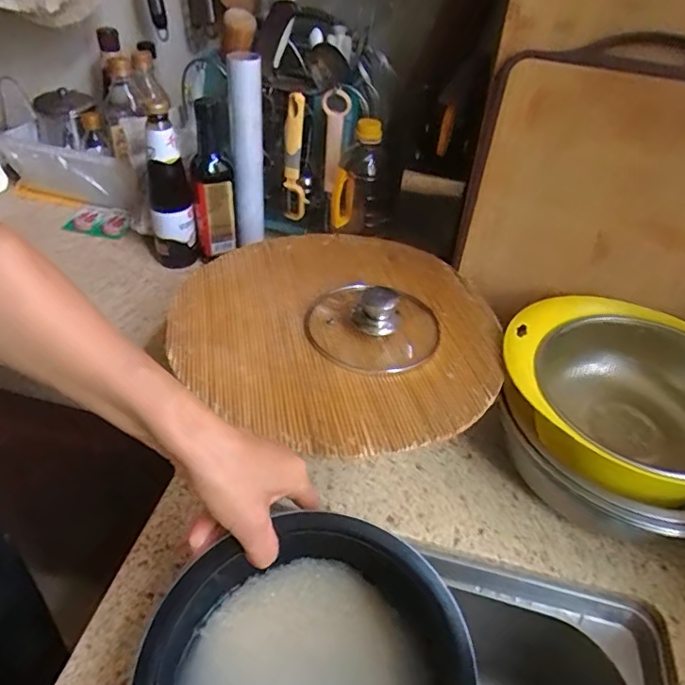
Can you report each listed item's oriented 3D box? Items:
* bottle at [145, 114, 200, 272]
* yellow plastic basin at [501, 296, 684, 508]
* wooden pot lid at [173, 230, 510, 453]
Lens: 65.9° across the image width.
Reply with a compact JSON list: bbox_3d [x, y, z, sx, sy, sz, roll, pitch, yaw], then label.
[{"bbox_3d":[-0.263,-0.218,0.790,0.068,0.227,0.073,-12,44,-20],"label":"bottle"},{"bbox_3d":[0.292,0.060,0.559,0.231,0.097,0.234,4,41,-3],"label":"yellow plastic basin"},{"bbox_3d":[-0.003,-0.033,0.575,0.345,0.042,0.335,4,41,-3],"label":"wooden pot lid"}]

